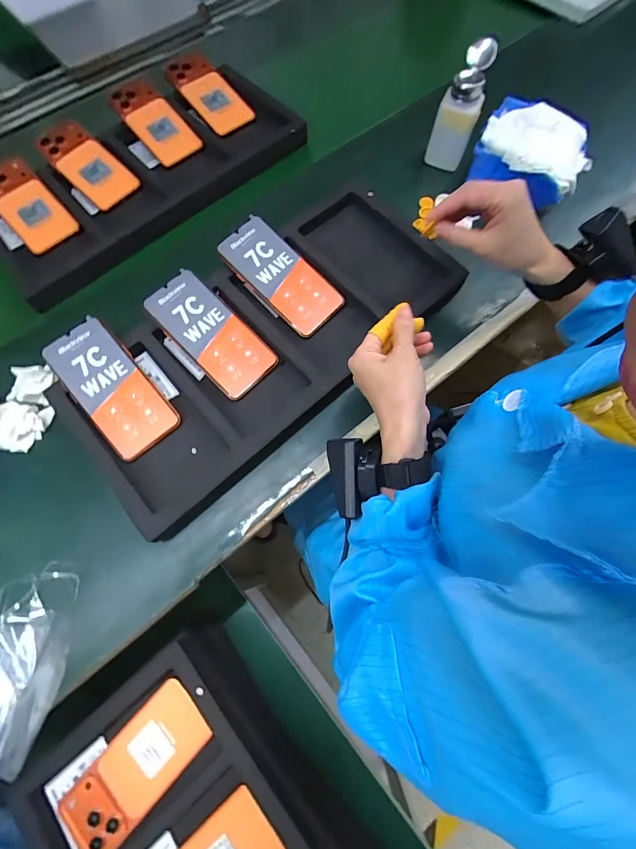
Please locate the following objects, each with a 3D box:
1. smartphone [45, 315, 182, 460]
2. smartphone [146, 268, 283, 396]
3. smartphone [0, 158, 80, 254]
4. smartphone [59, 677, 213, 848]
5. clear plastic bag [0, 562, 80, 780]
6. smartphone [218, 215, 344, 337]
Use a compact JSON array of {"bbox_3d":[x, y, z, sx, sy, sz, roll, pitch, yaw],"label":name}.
[{"bbox_3d":[-0.234,-0.042,0.416,0.076,0.010,0.160,-39,89,-11],"label":"smartphone"},{"bbox_3d":[-0.127,-0.108,0.438,0.160,0.011,0.074,45,78,1],"label":"smartphone"},{"bbox_3d":[-0.422,-0.318,0.529,0.076,0.012,0.158,-41,88,-8],"label":"smartphone"},{"bbox_3d":[-0.199,0.374,0.401,0.077,0.012,0.162,42,77,14],"label":"smartphone"},{"bbox_3d":[-0.289,0.228,0.345,0.099,0.020,0.164,-4,69,-1],"label":"clear plastic bag"},{"bbox_3d":[-0.045,-0.189,0.461,0.159,0.011,0.073,44,78,-1],"label":"smartphone"}]

